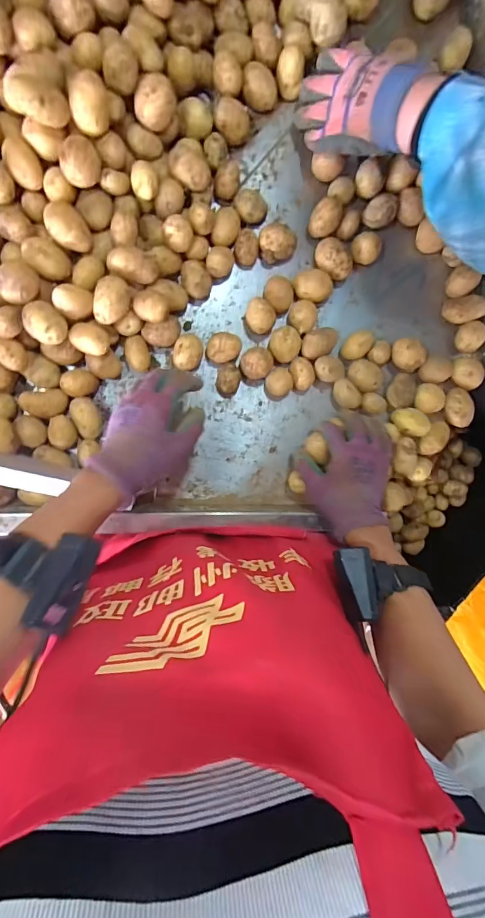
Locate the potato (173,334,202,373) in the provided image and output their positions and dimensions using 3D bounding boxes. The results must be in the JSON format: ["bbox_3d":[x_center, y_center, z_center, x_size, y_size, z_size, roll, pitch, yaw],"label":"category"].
[{"bbox_3d":[-0.068,-0.132,0.517,0.034,0.030,0.042,16,92,-8],"label":"potato"}]

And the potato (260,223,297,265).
[{"bbox_3d":[0.043,-0.270,0.517,0.040,0.033,0.040,-1,95,-7],"label":"potato"}]

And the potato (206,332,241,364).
[{"bbox_3d":[-0.024,-0.142,0.526,0.045,0.024,0.036,-20,97,-5],"label":"potato"}]

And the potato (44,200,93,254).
[{"bbox_3d":[-0.188,-0.251,0.442,0.038,0.024,0.053,-39,98,-3],"label":"potato"}]

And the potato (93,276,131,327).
[{"bbox_3d":[-0.145,-0.175,0.457,0.035,0.026,0.050,12,93,-8],"label":"potato"}]

